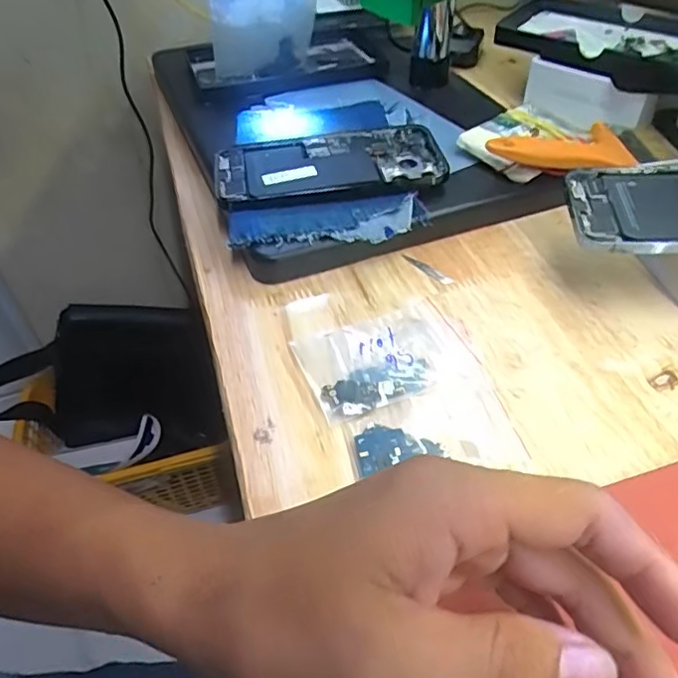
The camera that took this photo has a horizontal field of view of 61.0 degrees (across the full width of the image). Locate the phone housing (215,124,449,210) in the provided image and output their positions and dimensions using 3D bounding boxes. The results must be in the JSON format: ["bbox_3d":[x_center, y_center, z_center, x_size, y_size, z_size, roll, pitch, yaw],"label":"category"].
[{"bbox_3d":[-0.006,-0.125,0.411,0.159,0.009,0.078,-10,46,-8],"label":"phone housing"}]

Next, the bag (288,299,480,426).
[{"bbox_3d":[0.025,0.009,0.319,0.086,0.006,0.064,-18,48,-15],"label":"bag"}]

